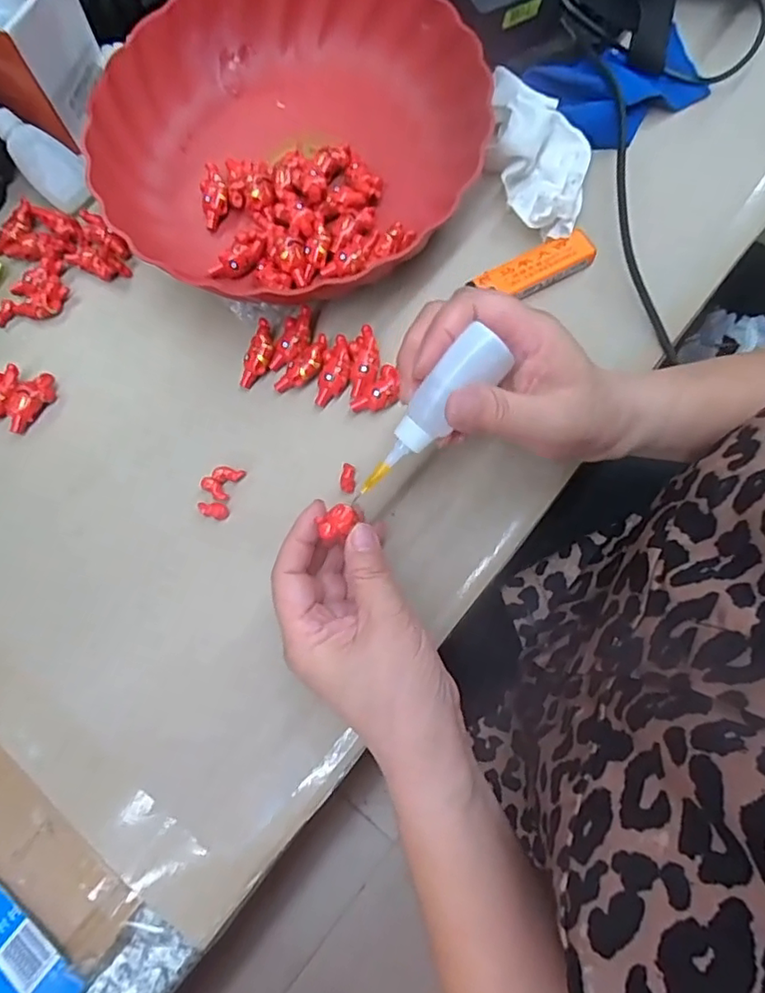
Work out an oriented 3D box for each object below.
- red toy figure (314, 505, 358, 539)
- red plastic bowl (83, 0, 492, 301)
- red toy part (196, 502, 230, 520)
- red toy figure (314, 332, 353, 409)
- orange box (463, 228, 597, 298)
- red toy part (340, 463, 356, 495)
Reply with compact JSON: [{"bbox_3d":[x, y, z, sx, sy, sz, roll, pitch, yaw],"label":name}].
[{"bbox_3d":[-0.022,0.012,0.287,0.013,0.009,0.020,37,82,8],"label":"red toy figure"},{"bbox_3d":[-0.058,-0.237,0.389,0.234,0.068,0.214,-1,76,5],"label":"red plastic bowl"},{"bbox_3d":[-0.100,0.008,0.347,0.019,0.007,0.010,17,80,5],"label":"red toy part"},{"bbox_3d":[-0.029,-0.075,0.353,0.018,0.007,0.043,18,92,5],"label":"red toy figure"},{"bbox_3d":[0.095,-0.140,0.367,0.073,0.018,0.025,-25,79,-4],"label":"orange box"},{"bbox_3d":[-0.020,-0.011,0.342,0.008,0.004,0.018,-2,79,1],"label":"red toy part"}]

